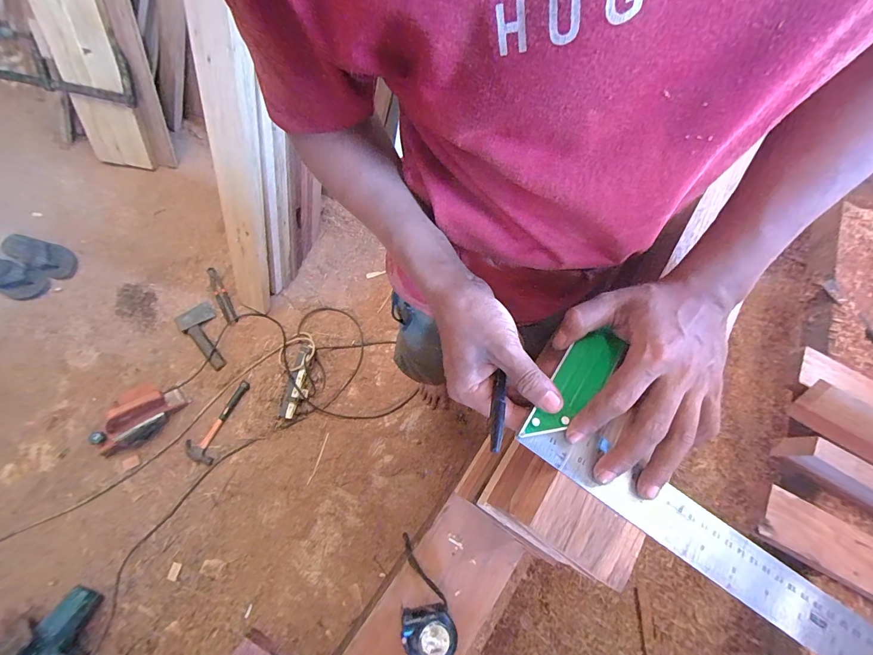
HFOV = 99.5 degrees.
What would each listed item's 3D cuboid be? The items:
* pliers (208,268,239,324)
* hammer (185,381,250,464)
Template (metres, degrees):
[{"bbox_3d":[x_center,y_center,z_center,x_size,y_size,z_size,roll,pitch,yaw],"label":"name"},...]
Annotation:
[{"bbox_3d":[-0.780,-0.120,1.337,0.042,0.012,0.240,-30,76,-11],"label":"pliers"},{"bbox_3d":[-0.718,0.291,1.192,0.104,0.039,0.270,17,72,3],"label":"hammer"}]

